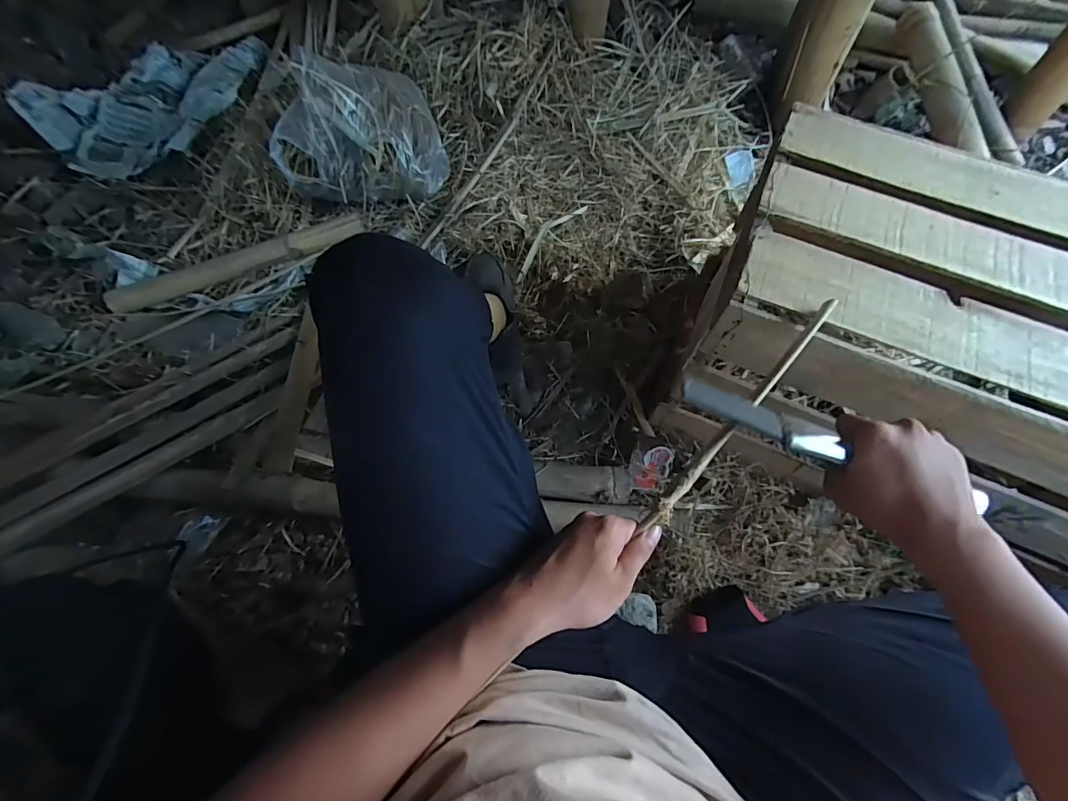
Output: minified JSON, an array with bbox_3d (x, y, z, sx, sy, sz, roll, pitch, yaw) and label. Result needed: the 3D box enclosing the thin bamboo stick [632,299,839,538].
[{"bbox_3d":[0.193,0.007,0.422,0.014,0.015,0.284,41,76,15],"label":"thin bamboo stick"}]

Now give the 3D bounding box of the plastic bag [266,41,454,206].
[{"bbox_3d":[-0.325,-0.506,0.871,0.296,0.199,0.182,-8,62,-7],"label":"plastic bag"}]

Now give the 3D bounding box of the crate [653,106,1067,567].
[{"bbox_3d":[0.518,-0.049,0.609,0.577,0.304,0.394,21,62,9],"label":"crate"}]

